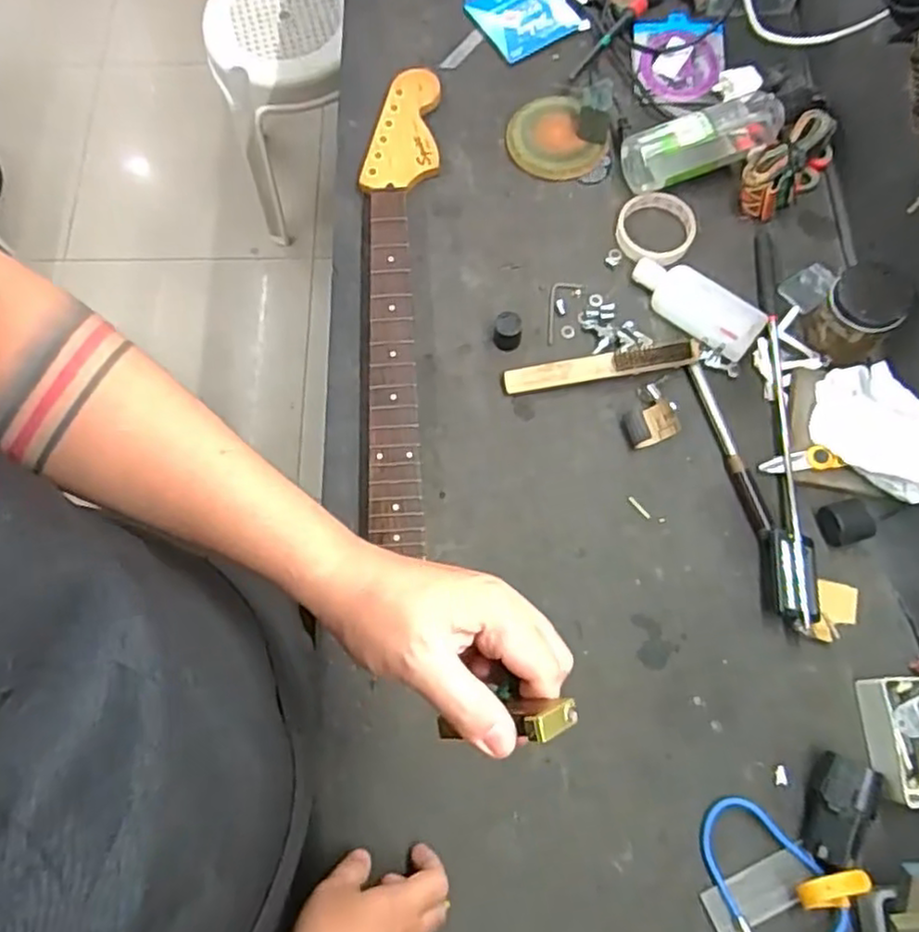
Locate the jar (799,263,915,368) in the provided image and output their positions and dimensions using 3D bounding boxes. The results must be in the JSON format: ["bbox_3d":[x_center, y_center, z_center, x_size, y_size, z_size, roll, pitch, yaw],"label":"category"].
[{"bbox_3d":[0.401,-0.150,0.707,0.077,0.088,0.077,0,72,1],"label":"jar"}]

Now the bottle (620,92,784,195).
[{"bbox_3d":[0.279,-0.370,0.788,0.189,0.053,0.075,-25,74,-7],"label":"bottle"}]

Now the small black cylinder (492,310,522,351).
[{"bbox_3d":[0.051,-0.142,0.739,0.029,0.035,0.028,0,72,1],"label":"small black cylinder"}]

